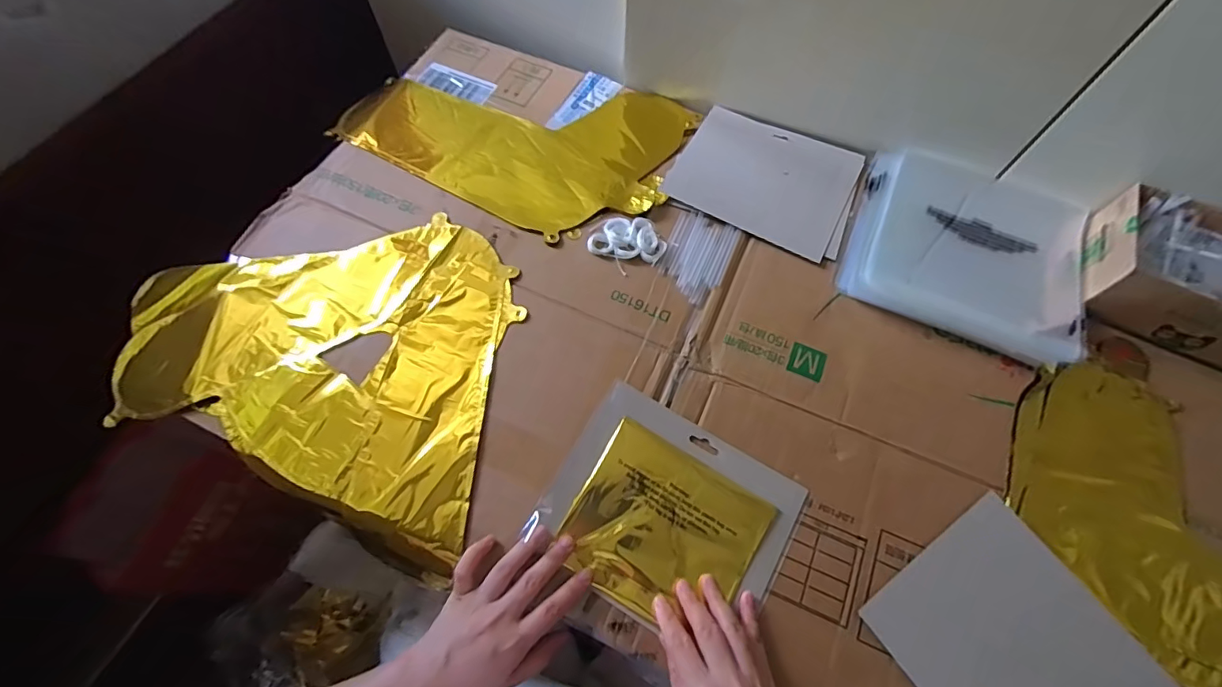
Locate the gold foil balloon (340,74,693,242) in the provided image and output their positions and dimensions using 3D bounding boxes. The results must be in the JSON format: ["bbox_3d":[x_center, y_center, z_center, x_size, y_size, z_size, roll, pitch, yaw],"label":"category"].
[{"bbox_3d":[-0.110,-0.265,0.633,0.388,0.020,0.251,29,68,12],"label":"gold foil balloon"}]

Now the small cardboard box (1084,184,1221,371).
[{"bbox_3d":[0.586,-0.062,0.517,0.185,0.065,0.136,23,67,9],"label":"small cardboard box"}]

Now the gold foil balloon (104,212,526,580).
[{"bbox_3d":[-0.284,0.010,0.503,0.369,0.029,0.303,11,65,4],"label":"gold foil balloon"}]

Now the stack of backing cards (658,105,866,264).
[{"bbox_3d":[0.180,-0.193,0.600,0.200,0.004,0.164,24,67,10],"label":"stack of backing cards"}]

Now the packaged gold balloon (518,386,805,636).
[{"bbox_3d":[0.050,0.145,0.446,0.194,0.010,0.160,31,73,9],"label":"packaged gold balloon"}]

